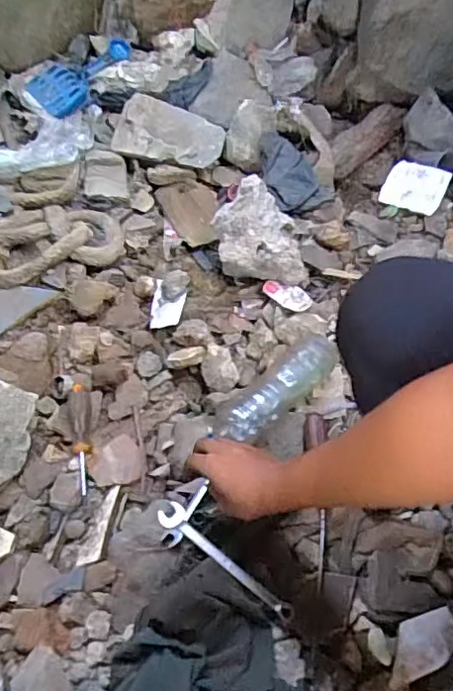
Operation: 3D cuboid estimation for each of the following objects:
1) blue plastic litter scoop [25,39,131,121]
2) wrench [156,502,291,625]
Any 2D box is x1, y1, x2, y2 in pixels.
[{"bbox_3d":[-0.295,-0.542,1.144,0.095,0.040,0.237,27,64,19],"label":"blue plastic litter scoop"},{"bbox_3d":[0.001,0.245,0.652,0.183,0.013,0.027,38,67,5],"label":"wrench"}]

